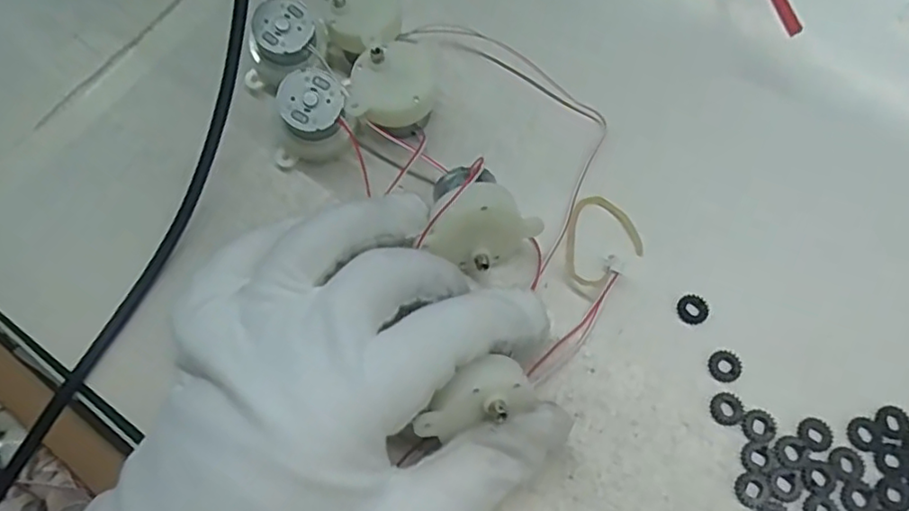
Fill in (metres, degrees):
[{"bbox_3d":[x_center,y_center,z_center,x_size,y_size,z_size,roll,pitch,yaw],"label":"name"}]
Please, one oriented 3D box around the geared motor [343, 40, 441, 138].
[{"bbox_3d":[-0.023,-0.064,0.249,0.033,0.029,0.031,-1,66,2],"label":"geared motor"}]

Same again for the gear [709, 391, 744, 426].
[{"bbox_3d":[0.091,0.050,0.208,0.011,0.004,0.011,-1,66,2],"label":"gear"}]

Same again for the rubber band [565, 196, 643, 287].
[{"bbox_3d":[0.052,-0.006,0.234,0.032,0.004,0.030,-1,66,2],"label":"rubber band"}]

